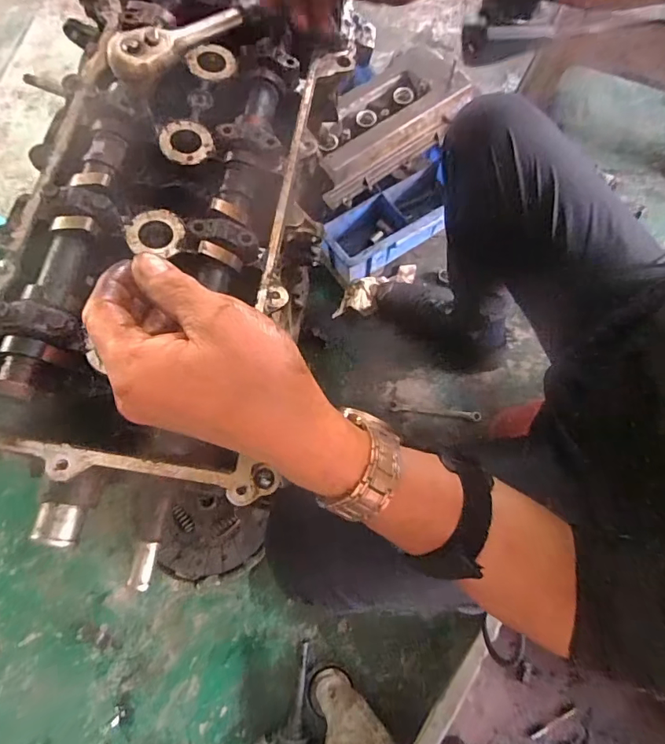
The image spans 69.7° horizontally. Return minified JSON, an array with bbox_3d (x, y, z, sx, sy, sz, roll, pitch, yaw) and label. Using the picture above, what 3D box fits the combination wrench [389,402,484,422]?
[{"bbox_3d":[0.180,0.068,0.839,0.156,0.013,0.017,9,69,2],"label":"combination wrench"}]

